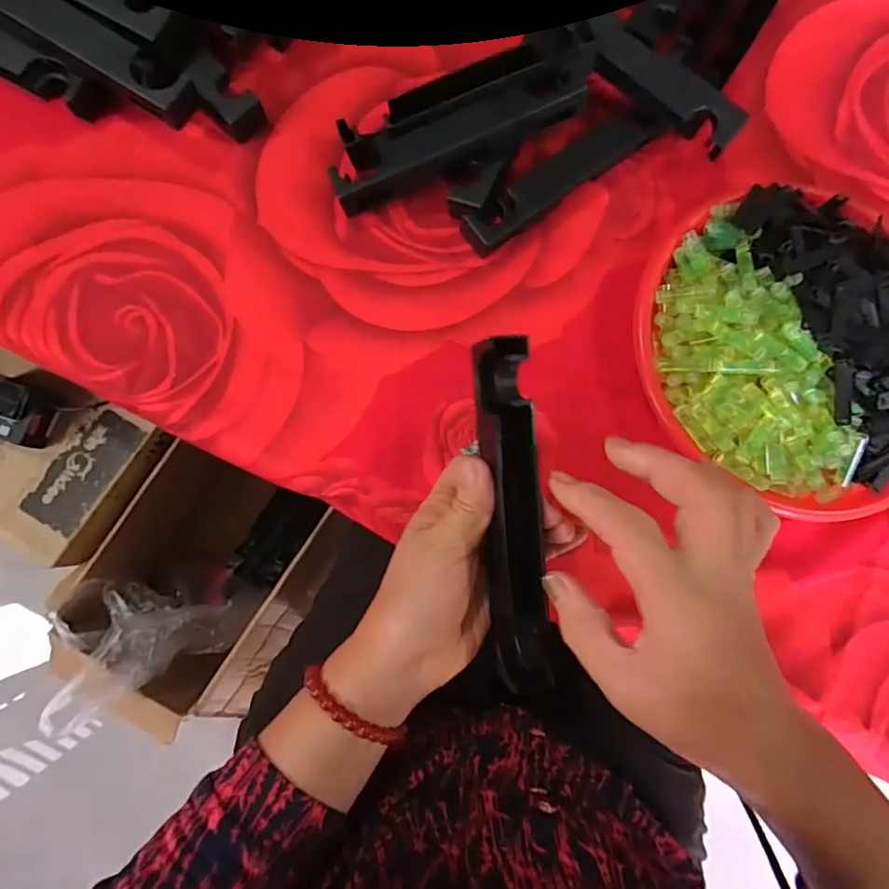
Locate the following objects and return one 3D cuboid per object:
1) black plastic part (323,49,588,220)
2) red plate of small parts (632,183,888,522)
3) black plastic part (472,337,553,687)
[{"bbox_3d":[0.011,-0.243,0.408,0.204,0.038,0.062,-23,83,6],"label":"black plastic part"},{"bbox_3d":[0.269,-0.071,0.394,0.236,0.072,0.254,-38,85,-8],"label":"red plate of small parts"},{"bbox_3d":[0.038,0.037,0.306,0.027,0.028,0.190,-4,93,-4],"label":"black plastic part"}]

